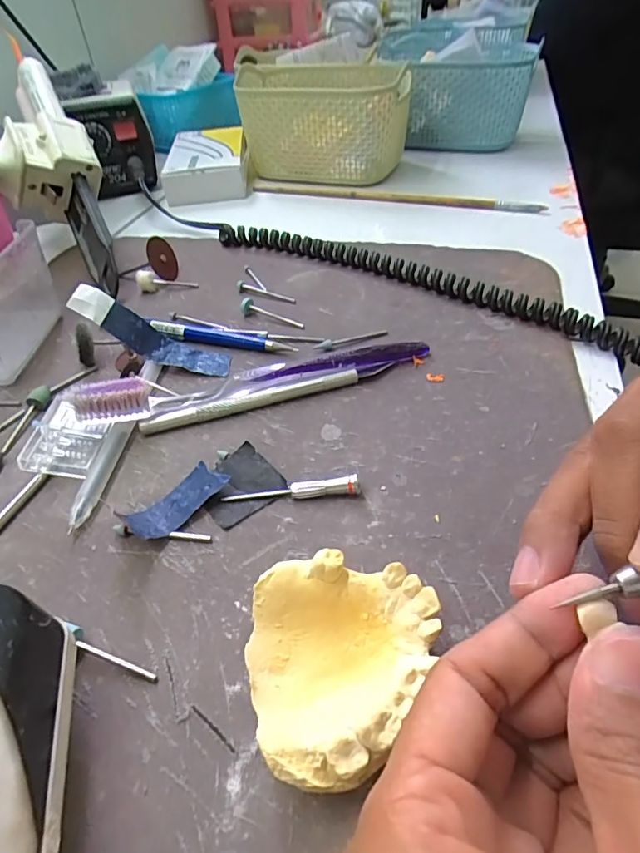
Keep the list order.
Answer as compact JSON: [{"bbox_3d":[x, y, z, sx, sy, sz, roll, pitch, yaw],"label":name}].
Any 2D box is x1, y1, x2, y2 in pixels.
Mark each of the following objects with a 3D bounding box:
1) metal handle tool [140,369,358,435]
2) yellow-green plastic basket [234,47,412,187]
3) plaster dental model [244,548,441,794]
[{"bbox_3d":[-0.035,-0.014,0.258,0.113,0.008,0.009,-14,45,-10],"label":"metal handle tool"},{"bbox_3d":[0.001,-0.316,0.517,0.176,0.086,0.138,8,45,12],"label":"yellow-green plastic basket"},{"bbox_3d":[0.004,0.074,0.153,0.056,0.023,0.062,11,46,15],"label":"plaster dental model"}]

